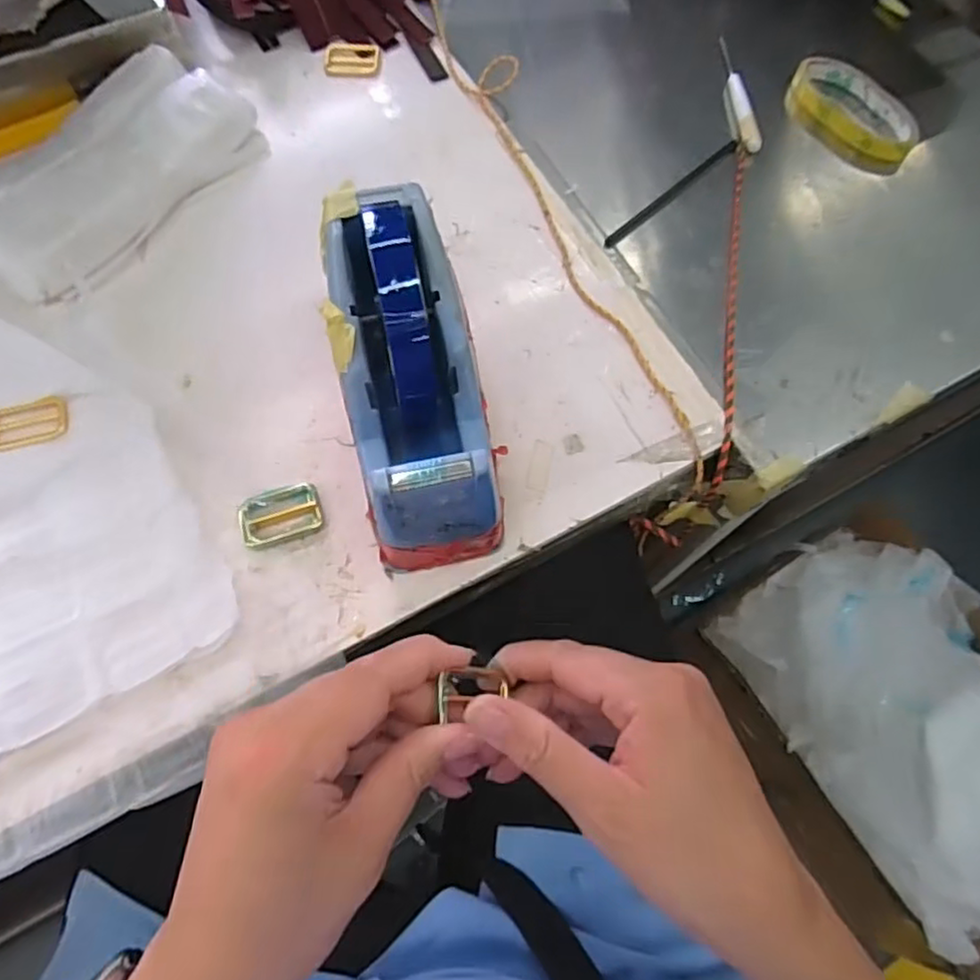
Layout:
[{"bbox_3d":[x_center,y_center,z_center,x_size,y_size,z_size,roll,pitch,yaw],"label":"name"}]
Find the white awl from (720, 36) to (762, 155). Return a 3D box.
[{"bbox_3d":[0.198,-0.318,0.532,0.016,0.014,0.125,-4,68,-3],"label":"white awl"}]

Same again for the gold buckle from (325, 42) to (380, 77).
[{"bbox_3d":[-0.112,-0.350,0.536,0.043,0.006,0.033,2,68,0],"label":"gold buckle"}]

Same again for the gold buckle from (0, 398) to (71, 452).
[{"bbox_3d":[-0.286,-0.040,0.409,0.048,0.004,0.028,-14,81,-13],"label":"gold buckle"}]

